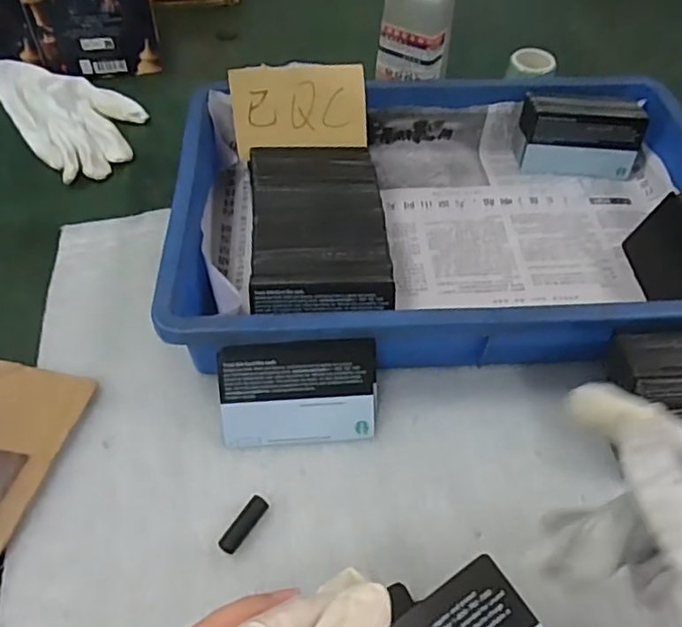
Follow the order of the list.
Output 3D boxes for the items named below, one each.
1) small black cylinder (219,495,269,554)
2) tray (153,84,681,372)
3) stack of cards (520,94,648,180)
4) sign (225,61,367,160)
[{"bbox_3d":[-0.049,0.108,0.315,0.009,0.010,0.030,31,57,22],"label":"small black cylinder"},{"bbox_3d":[0.075,-0.068,0.427,0.362,0.061,0.236,-3,51,-4],"label":"tray"},{"bbox_3d":[0.189,-0.141,0.486,0.090,0.061,0.028,11,51,8],"label":"stack of cards"},{"bbox_3d":[-0.029,-0.143,0.430,0.091,0.056,0.004,-5,24,-1],"label":"sign"}]

